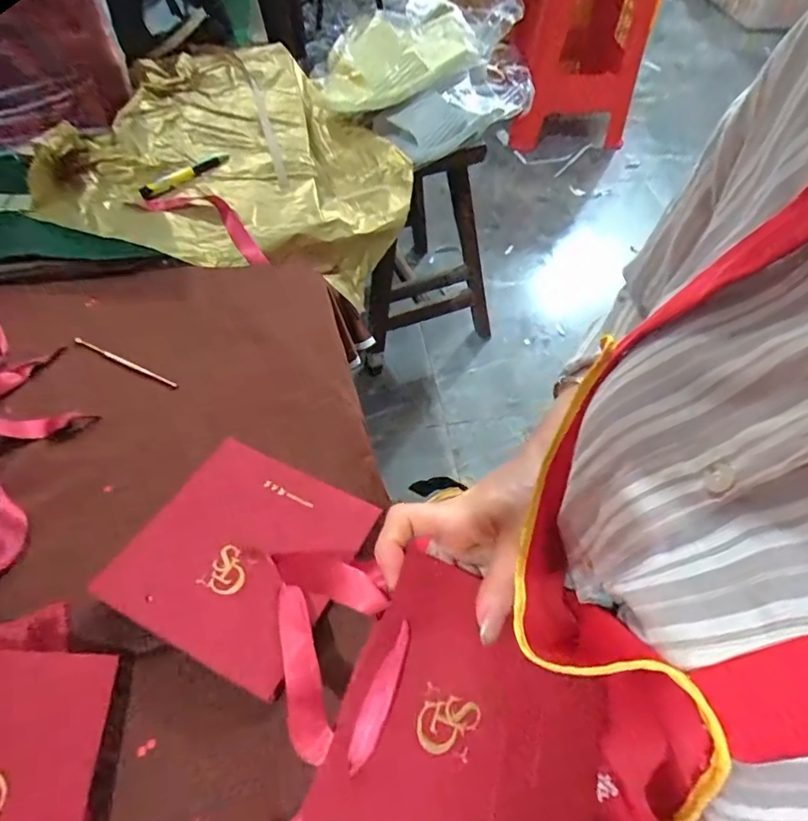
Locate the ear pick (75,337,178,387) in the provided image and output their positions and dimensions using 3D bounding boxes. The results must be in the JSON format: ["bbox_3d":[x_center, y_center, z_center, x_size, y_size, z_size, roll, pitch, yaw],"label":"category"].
[{"bbox_3d":[-0.254,-0.044,0.450,0.117,0.006,0.006,23,56,14],"label":"ear pick"}]

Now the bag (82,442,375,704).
[{"bbox_3d":[-0.109,0.096,0.345,0.136,0.016,0.135,23,56,14],"label":"bag"}]

